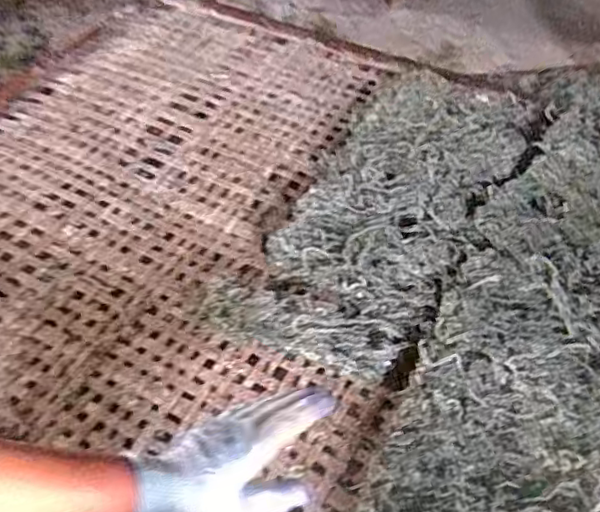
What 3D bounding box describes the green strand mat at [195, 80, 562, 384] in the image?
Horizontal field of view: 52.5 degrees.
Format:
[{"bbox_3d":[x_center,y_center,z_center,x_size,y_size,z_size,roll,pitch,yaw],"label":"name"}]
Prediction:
[{"bbox_3d":[0.118,-0.076,0.754,0.220,0.017,0.510,25,55,17],"label":"green strand mat"}]

